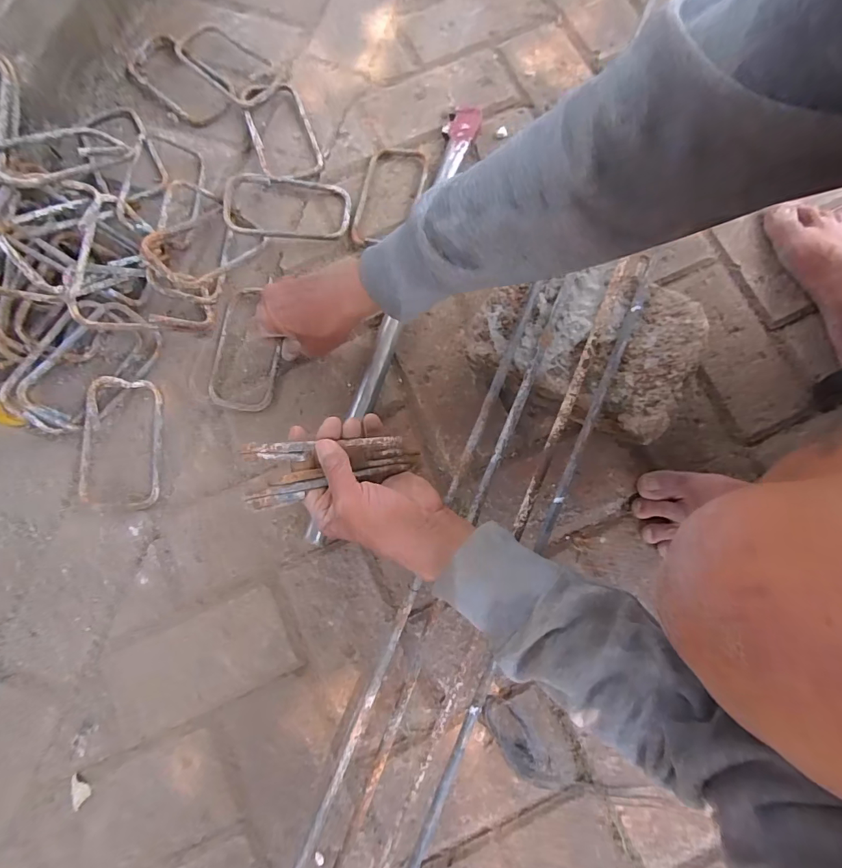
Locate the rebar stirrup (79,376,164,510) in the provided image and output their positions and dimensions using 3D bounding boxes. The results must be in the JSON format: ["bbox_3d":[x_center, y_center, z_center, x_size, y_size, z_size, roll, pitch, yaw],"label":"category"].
[{"bbox_3d":[-0.334,0.009,0.496,0.078,0.010,0.146,1,85,-15],"label":"rebar stirrup"}]

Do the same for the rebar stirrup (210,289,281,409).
[{"bbox_3d":[-0.201,-0.100,0.518,0.079,0.015,0.146,10,80,3],"label":"rebar stirrup"}]

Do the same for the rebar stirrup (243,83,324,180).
[{"bbox_3d":[-0.181,-0.390,0.574,0.077,0.014,0.138,-22,88,-14],"label":"rebar stirrup"}]

